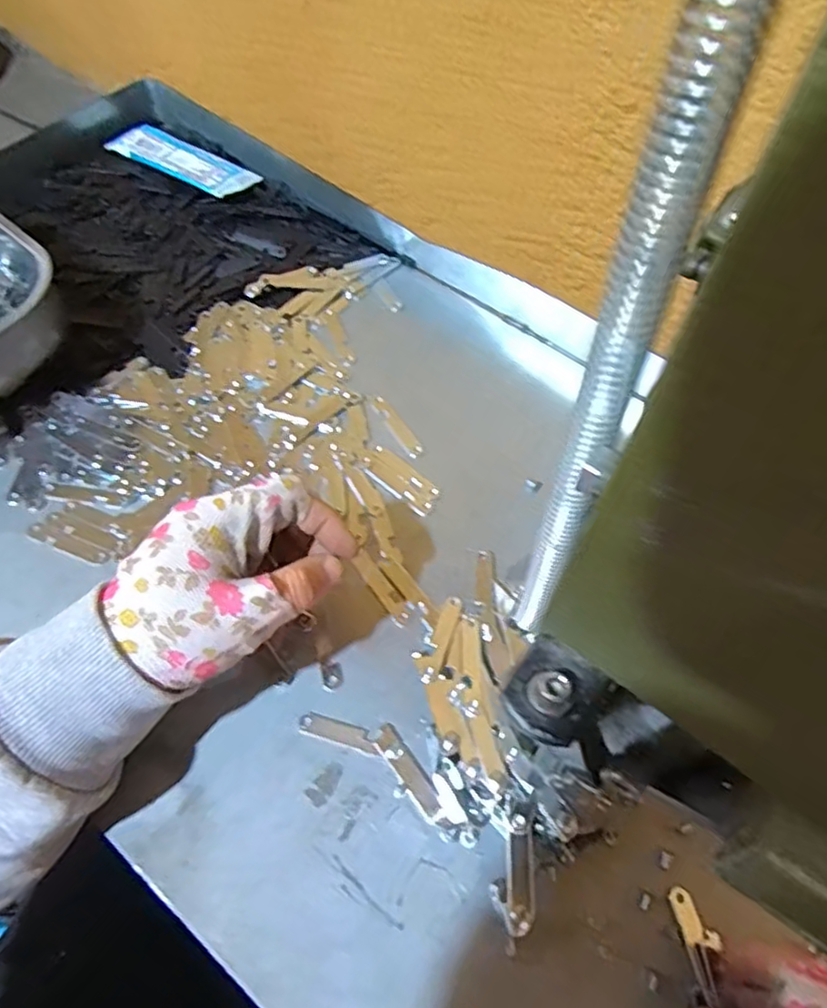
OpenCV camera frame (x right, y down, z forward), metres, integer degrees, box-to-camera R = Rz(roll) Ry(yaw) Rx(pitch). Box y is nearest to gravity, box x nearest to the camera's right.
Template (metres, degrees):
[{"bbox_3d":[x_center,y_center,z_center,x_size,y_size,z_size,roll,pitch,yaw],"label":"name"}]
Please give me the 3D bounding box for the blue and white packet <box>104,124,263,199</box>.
[{"bbox_3d":[-0.191,-0.279,0.550,0.137,0.017,0.037,28,63,15],"label":"blue and white packet"}]

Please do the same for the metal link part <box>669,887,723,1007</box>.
[{"bbox_3d":[0.126,0.192,0.297,0.015,0.004,0.042,-9,59,-3],"label":"metal link part"}]

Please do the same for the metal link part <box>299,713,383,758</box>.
[{"bbox_3d":[-0.036,0.115,0.340,0.043,0.004,0.011,15,60,8],"label":"metal link part"}]

